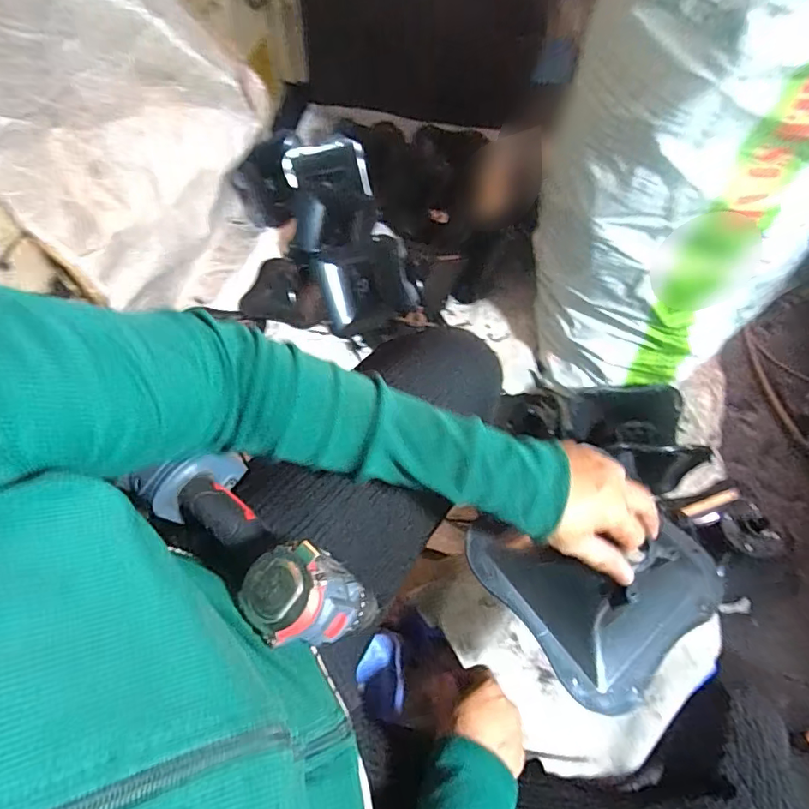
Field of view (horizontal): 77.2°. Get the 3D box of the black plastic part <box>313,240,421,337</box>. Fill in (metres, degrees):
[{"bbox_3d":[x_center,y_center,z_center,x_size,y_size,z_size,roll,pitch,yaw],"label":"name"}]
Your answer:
[{"bbox_3d":[-0.085,-0.253,1.045,0.191,0.052,0.173,-17,102,4],"label":"black plastic part"}]

